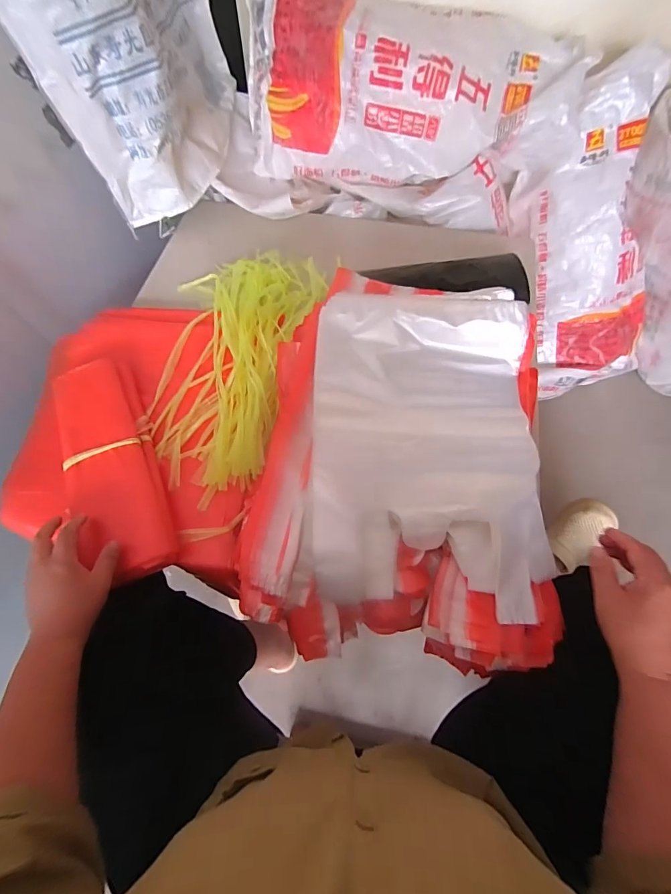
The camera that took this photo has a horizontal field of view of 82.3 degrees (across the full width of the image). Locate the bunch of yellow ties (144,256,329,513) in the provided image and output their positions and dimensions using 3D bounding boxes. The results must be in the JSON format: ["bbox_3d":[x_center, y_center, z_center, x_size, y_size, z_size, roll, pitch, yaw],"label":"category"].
[{"bbox_3d":[-0.181,-0.164,0.680,0.226,0.047,0.510,11,65,8],"label":"bunch of yellow ties"}]

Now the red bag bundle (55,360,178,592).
[{"bbox_3d":[-0.347,0.019,0.590,0.125,0.039,0.363,-24,68,-9],"label":"red bag bundle"}]

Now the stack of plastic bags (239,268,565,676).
[{"bbox_3d":[0.091,0.014,0.525,0.388,0.174,0.501,4,64,4],"label":"stack of plastic bags"}]

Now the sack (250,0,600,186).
[{"bbox_3d":[0.144,-0.784,0.820,0.642,0.251,0.318,9,65,7],"label":"sack"}]

